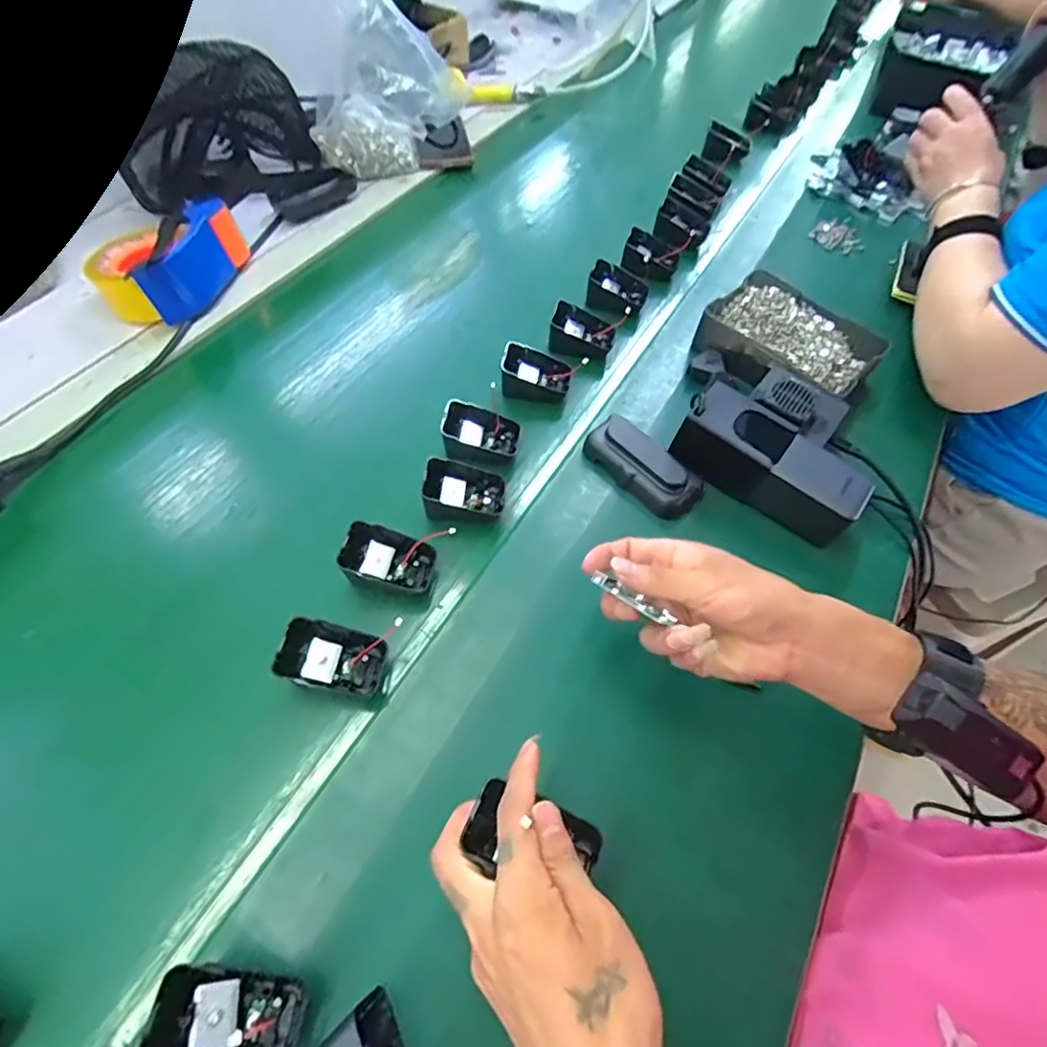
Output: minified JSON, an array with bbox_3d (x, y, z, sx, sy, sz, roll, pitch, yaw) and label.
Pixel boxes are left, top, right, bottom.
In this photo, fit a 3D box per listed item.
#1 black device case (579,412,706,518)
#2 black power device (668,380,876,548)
[{"bbox_3d":[0.105,-0.052,0.502,0.049,0.026,0.105,-39,67,-23],"label":"black device case"},{"bbox_3d":[0.210,-0.052,0.487,0.153,0.057,0.058,37,64,19],"label":"black power device"}]

